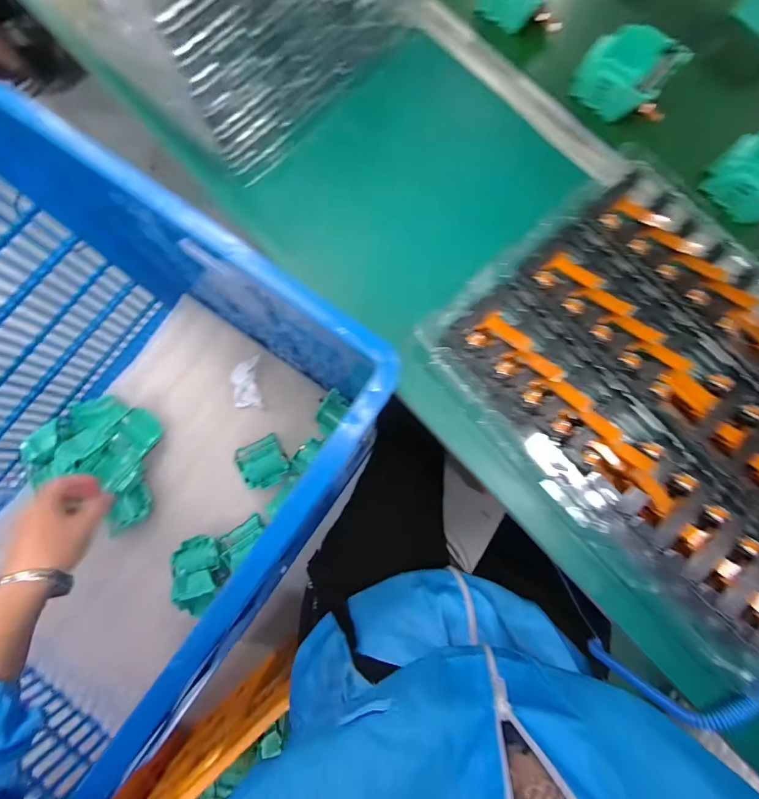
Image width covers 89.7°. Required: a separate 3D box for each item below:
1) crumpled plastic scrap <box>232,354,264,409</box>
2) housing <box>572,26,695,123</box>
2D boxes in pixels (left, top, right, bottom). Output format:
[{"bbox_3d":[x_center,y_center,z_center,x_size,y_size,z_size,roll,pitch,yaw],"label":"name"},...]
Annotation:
[{"bbox_3d":[-0.233,-0.029,0.669,0.046,0.027,0.087,-7,80,0],"label":"crumpled plastic scrap"},{"bbox_3d":[0.256,-0.341,0.405,0.084,0.045,0.079,39,83,8],"label":"housing"}]

